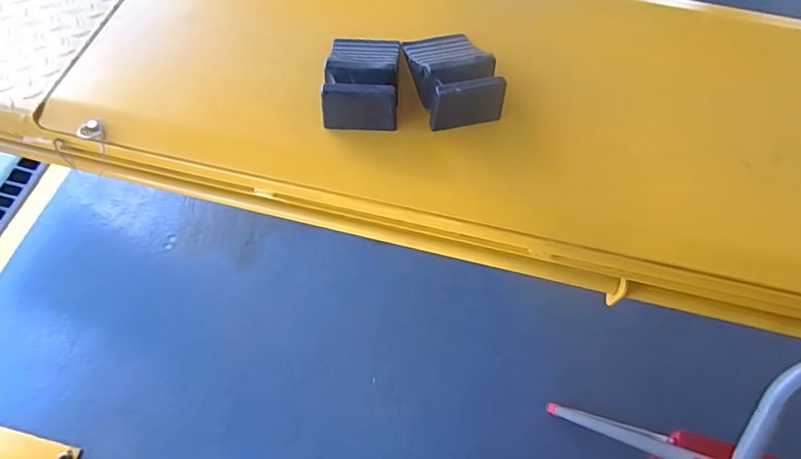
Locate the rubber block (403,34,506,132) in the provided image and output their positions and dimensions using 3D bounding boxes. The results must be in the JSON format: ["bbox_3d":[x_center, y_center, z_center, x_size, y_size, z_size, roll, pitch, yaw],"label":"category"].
[{"bbox_3d":[0.070,-0.223,0.680,0.093,0.062,0.174,-11,63,-7],"label":"rubber block"}]

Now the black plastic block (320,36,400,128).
[{"bbox_3d":[-0.050,-0.221,0.676,0.092,0.057,0.177,2,62,0],"label":"black plastic block"}]

